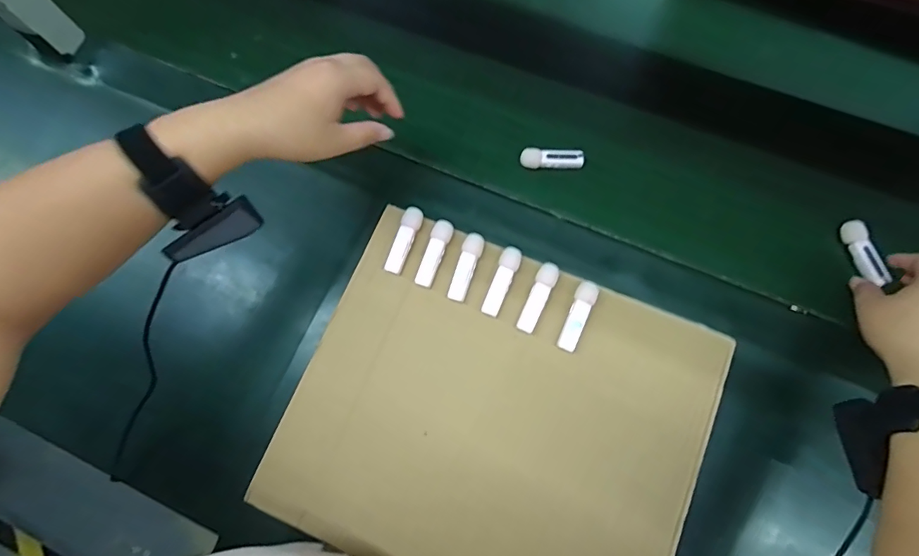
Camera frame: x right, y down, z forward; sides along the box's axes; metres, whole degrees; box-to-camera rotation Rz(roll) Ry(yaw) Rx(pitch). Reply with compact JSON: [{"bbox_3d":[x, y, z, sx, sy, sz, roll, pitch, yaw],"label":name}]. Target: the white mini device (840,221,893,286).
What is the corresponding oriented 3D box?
[{"bbox_3d":[0.393,-0.025,0.458,0.018,0.014,0.065,-13,71,-2],"label":"white mini device"}]

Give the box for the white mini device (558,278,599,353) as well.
[{"bbox_3d":[0.108,0.035,0.429,0.019,0.015,0.066,23,75,9],"label":"white mini device"}]

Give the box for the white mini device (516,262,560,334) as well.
[{"bbox_3d":[0.072,0.018,0.433,0.018,0.014,0.066,26,75,9],"label":"white mini device"}]

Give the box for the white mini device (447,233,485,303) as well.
[{"bbox_3d":[0.006,-0.010,0.443,0.018,0.011,0.065,20,75,8],"label":"white mini device"}]

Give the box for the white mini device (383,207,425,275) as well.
[{"bbox_3d":[-0.053,-0.037,0.452,0.018,0.011,0.065,19,74,8],"label":"white mini device"}]

